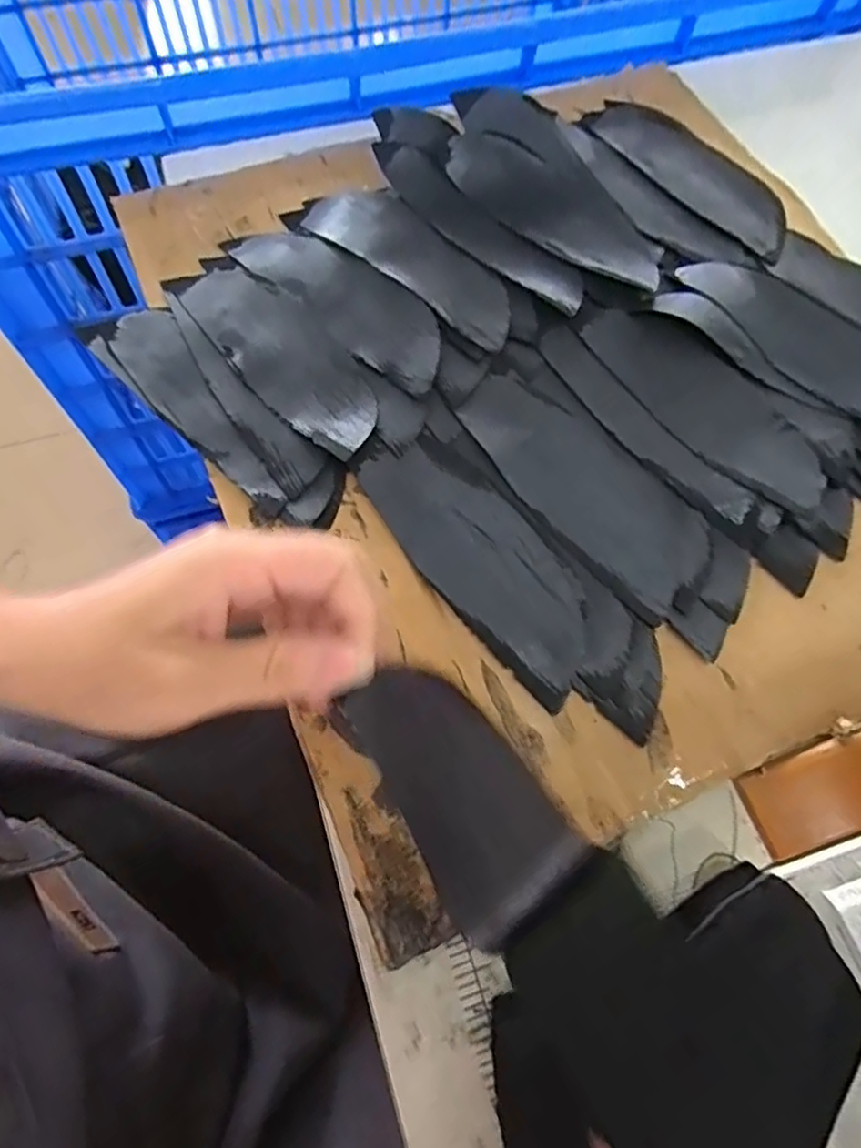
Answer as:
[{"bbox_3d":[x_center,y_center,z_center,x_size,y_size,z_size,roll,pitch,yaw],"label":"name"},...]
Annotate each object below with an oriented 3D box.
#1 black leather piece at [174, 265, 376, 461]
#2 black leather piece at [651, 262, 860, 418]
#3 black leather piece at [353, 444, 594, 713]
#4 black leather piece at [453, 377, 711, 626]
[{"bbox_3d":[-0.068,-0.103,0.308,0.046,0.010,0.131,-35,72,-16],"label":"black leather piece"},{"bbox_3d":[0.180,-0.115,0.314,0.131,0.014,0.065,37,70,13],"label":"black leather piece"},{"bbox_3d":[0.021,-0.007,0.272,0.048,0.005,0.126,-37,72,-16],"label":"black leather piece"},{"bbox_3d":[0.065,-0.040,0.286,0.052,0.006,0.127,-39,73,-17],"label":"black leather piece"}]

